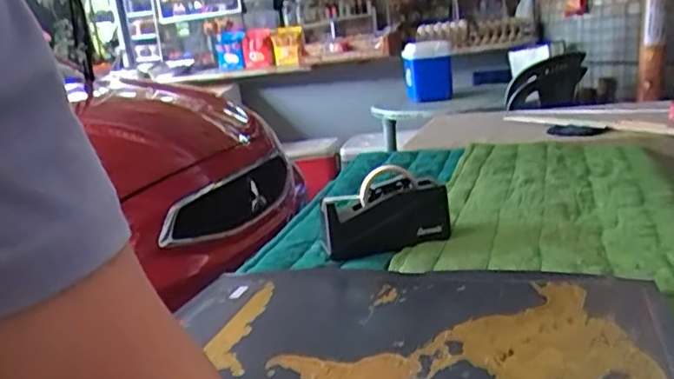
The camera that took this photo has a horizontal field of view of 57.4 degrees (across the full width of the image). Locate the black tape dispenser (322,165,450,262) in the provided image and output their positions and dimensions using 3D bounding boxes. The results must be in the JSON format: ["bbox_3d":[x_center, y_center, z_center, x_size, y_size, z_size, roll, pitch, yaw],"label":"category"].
[{"bbox_3d":[0.075,0.026,0.987,0.201,0.101,0.090,-5,15,8],"label":"black tape dispenser"}]

